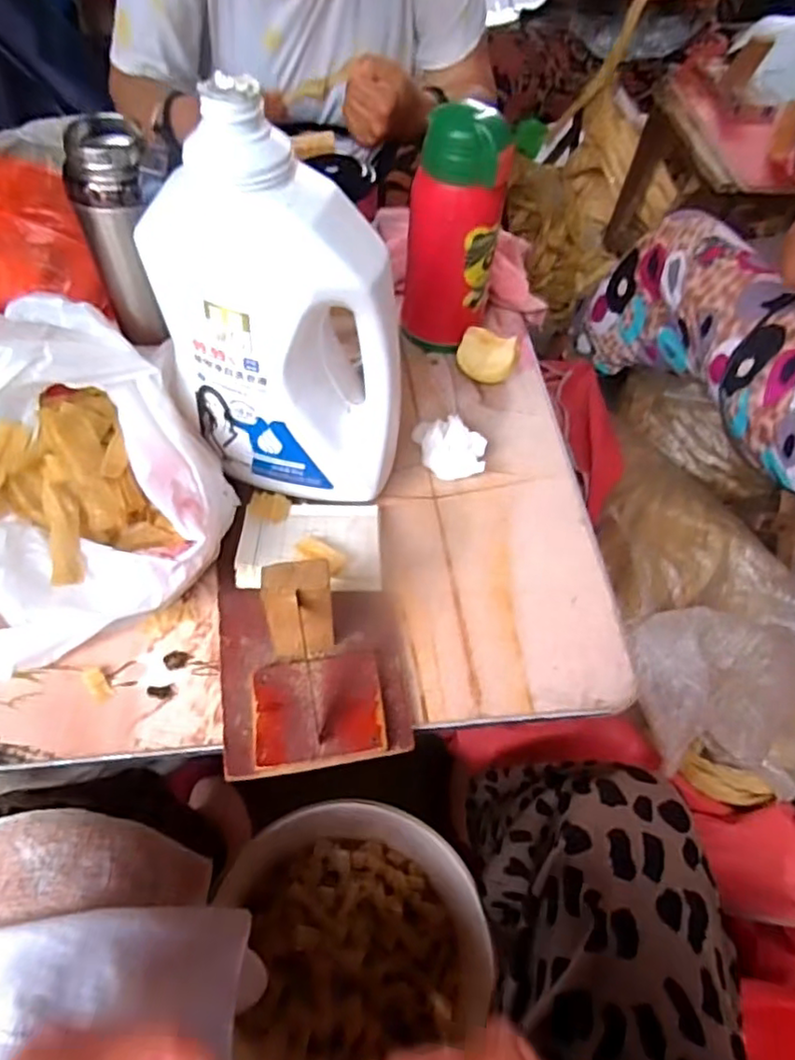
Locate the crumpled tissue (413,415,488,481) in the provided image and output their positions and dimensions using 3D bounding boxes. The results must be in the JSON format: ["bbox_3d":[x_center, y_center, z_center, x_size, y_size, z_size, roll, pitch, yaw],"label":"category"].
[{"bbox_3d":[0.043,-0.069,0.526,0.061,0.030,0.047,9,58,3],"label":"crumpled tissue"}]

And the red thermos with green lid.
[{"bbox_3d":[0.047,-0.251,0.549,0.077,0.192,0.065,7,58,2],"label":"red thermos with green lid"}]

